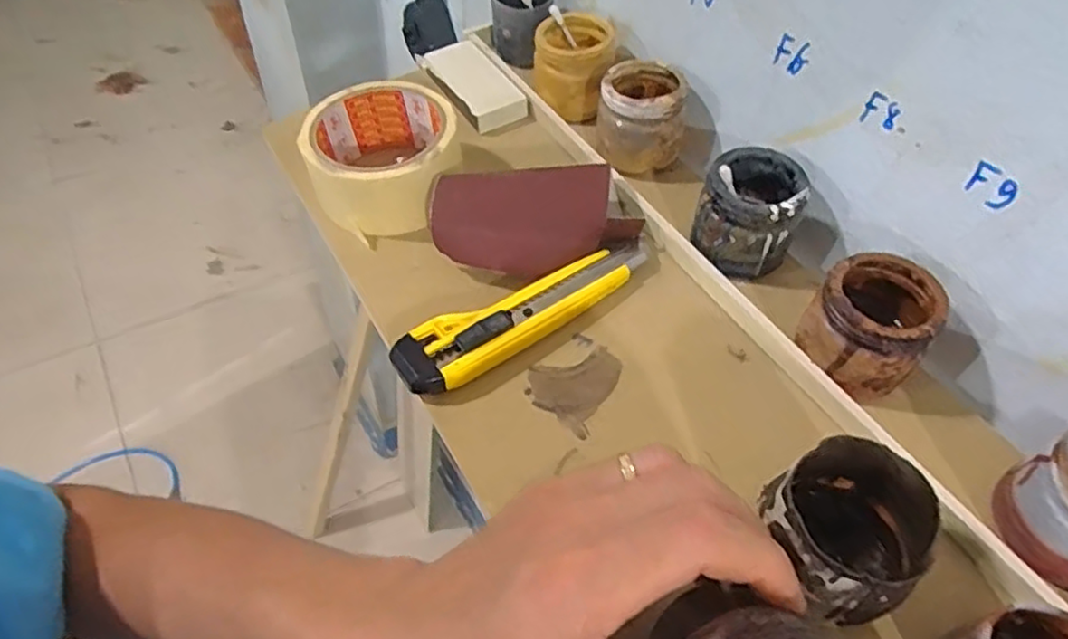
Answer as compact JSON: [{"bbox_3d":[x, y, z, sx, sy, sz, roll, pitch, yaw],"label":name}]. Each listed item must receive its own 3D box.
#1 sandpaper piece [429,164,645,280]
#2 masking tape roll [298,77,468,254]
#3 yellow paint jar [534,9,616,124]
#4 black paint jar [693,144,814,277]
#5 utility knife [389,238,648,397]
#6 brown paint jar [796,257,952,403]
[{"bbox_3d":[0.001,-0.059,0.391,0.121,0.039,0.067,-3,51,-6],"label":"sandpaper piece"},{"bbox_3d":[-0.094,-0.103,0.421,0.091,0.052,0.093,0,51,-4],"label":"masking tape roll"},{"bbox_3d":[0.027,-0.181,0.470,0.055,0.052,0.059,6,50,1],"label":"yellow paint jar"},{"bbox_3d":[0.123,-0.063,0.382,0.057,0.059,0.062,21,52,13],"label":"black paint jar"},{"bbox_3d":[0.000,-0.004,0.366,0.158,0.016,0.037,-23,56,-21],"label":"utility knife"},{"bbox_3d":[0.167,0.002,0.331,0.053,0.054,0.055,2,50,-2],"label":"brown paint jar"}]

